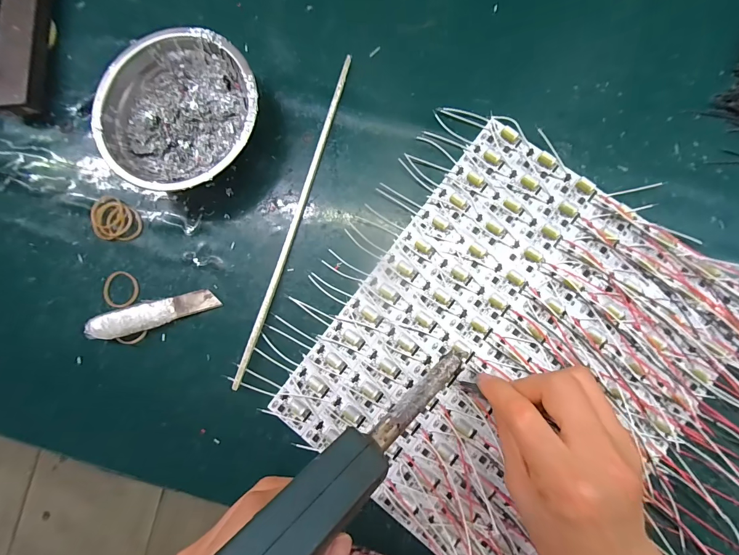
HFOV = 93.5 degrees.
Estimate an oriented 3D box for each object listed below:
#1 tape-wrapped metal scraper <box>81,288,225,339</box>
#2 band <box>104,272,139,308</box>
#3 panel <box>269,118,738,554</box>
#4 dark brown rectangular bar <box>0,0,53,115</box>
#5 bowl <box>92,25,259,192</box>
[{"bbox_3d":[-0.175,0.029,0.283,0.103,0.006,0.022,-15,83,-9],"label":"tape-wrapped metal scraper"},{"bbox_3d":[-0.209,0.010,0.292,0.030,0.004,0.030,0,84,5],"label":"band"},{"bbox_3d":[0.106,0.060,0.257,0.245,0.009,0.284,37,89,7],"label":"panel"},{"bbox_3d":[-0.298,-0.238,0.305,0.030,0.033,0.185,-3,84,5],"label":"dark brown rectangular bar"},{"bbox_3d":[-0.144,-0.126,0.279,0.119,0.042,0.122,0,84,5],"label":"bowl"}]

